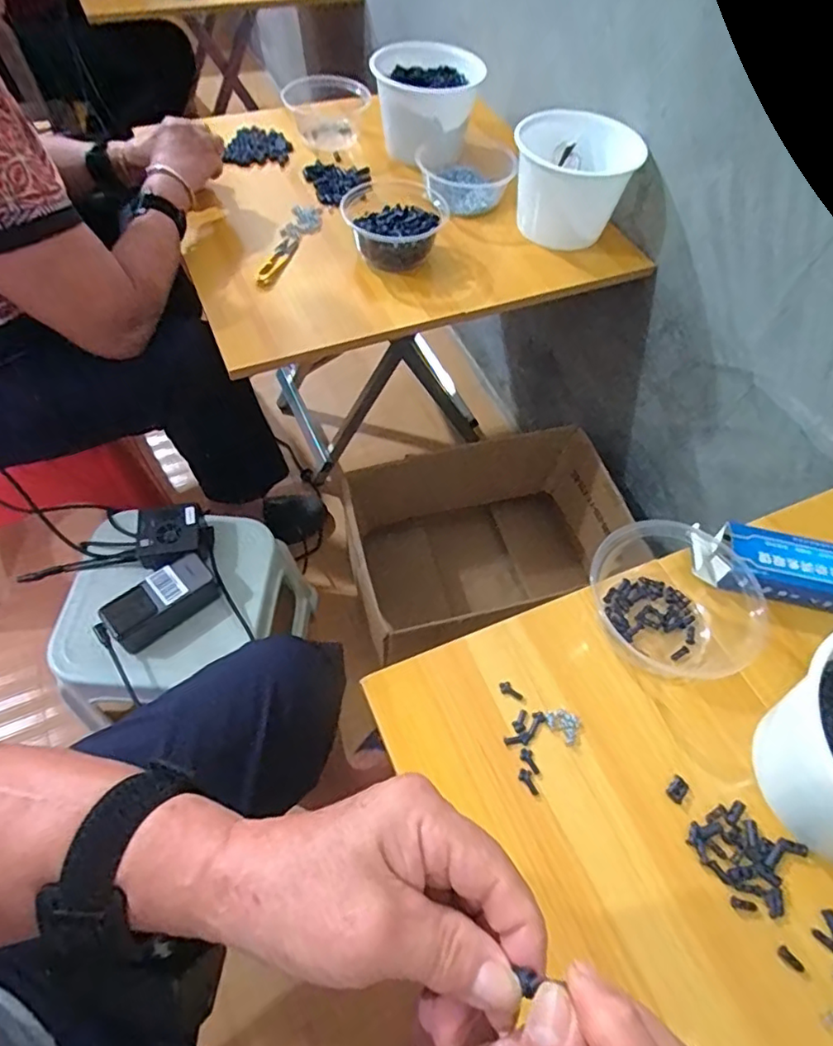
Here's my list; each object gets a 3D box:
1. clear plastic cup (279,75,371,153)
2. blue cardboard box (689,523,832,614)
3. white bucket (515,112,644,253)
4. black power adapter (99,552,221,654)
[{"bbox_3d":[-0.153,-0.684,0.970,0.135,0.064,0.115,15,59,6],"label":"clear plastic cup"},{"bbox_3d":[0.338,0.043,0.526,0.180,0.030,0.069,12,59,4],"label":"blue cardboard box"},{"bbox_3d":[0.220,-0.491,0.841,0.157,0.131,0.157,2,59,-2],"label":"white bucket"},{"bbox_3d":[-0.316,0.099,0.733,0.131,0.050,0.060,-33,66,-21],"label":"black power adapter"}]

